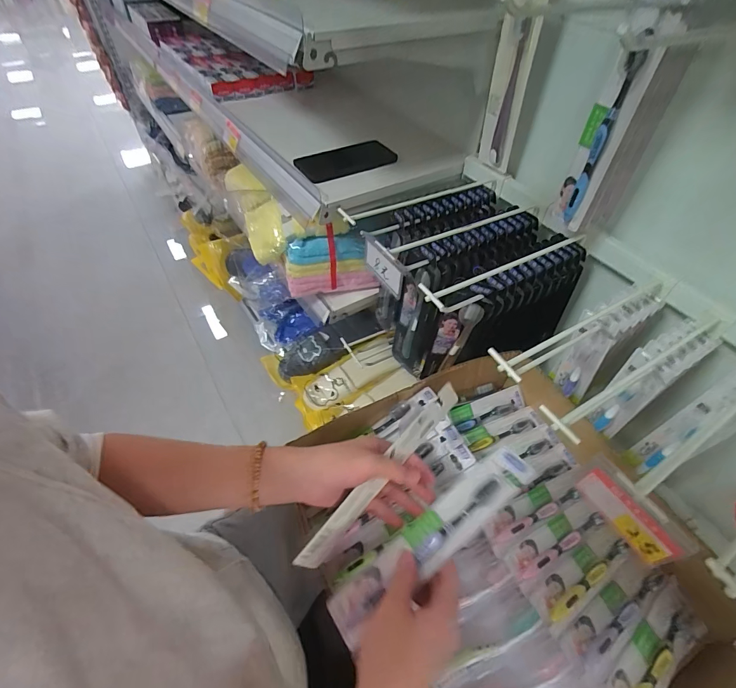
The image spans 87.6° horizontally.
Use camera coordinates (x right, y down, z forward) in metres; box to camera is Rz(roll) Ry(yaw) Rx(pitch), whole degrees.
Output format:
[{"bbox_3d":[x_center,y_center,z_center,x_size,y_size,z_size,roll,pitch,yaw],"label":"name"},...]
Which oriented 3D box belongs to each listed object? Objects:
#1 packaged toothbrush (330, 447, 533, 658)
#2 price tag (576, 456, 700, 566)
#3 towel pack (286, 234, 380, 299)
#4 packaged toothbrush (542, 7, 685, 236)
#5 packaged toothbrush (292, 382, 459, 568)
[{"bbox_3d":[0.064,0.182,0.364,0.228,0.017,0.045,-34,58,-11],"label":"packaged toothbrush"},{"bbox_3d":[0.194,0.124,0.286,0.007,0.042,0.074,-18,54,-26],"label":"price tag"},{"bbox_3d":[-0.066,-0.145,0.714,0.171,0.106,0.045,-9,51,-8],"label":"towel pack"},{"bbox_3d":[0.244,-0.213,0.408,0.032,0.213,0.041,3,50,2],"label":"packaged toothbrush"},{"bbox_3d":[0.015,0.134,0.397,0.017,0.043,0.228,38,77,27],"label":"packaged toothbrush"}]

